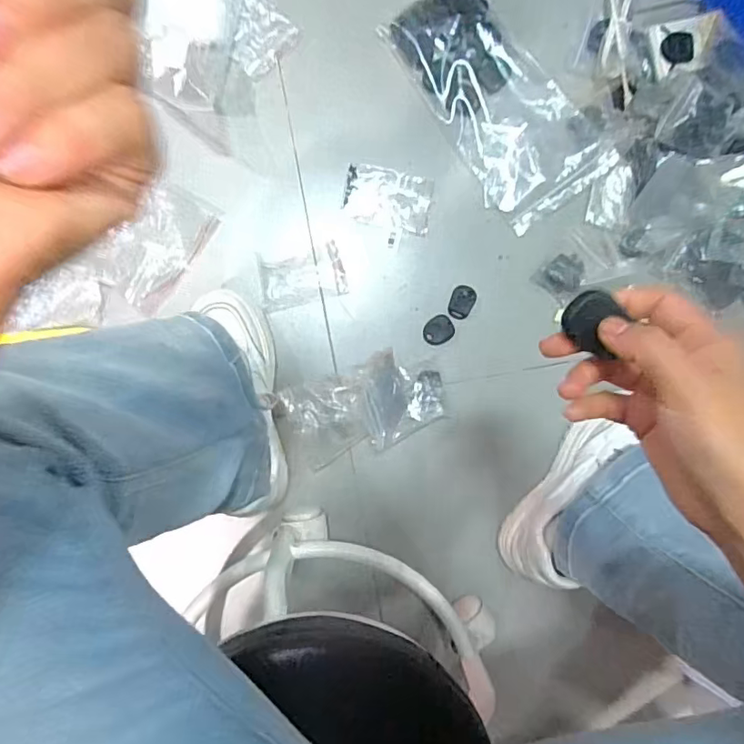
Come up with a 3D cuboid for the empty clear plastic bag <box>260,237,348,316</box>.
[{"bbox_3d":[-0.082,-0.112,0.622,0.097,0.014,0.060,-14,93,1],"label":"empty clear plastic bag"}]

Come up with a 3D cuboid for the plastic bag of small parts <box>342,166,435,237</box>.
[{"bbox_3d":[0.019,-0.206,0.627,0.104,0.004,0.067,12,93,-1],"label":"plastic bag of small parts"}]

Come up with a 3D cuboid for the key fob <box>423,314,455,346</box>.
[{"bbox_3d":[0.080,-0.050,0.630,0.037,0.004,0.032,-41,92,2],"label":"key fob"}]

